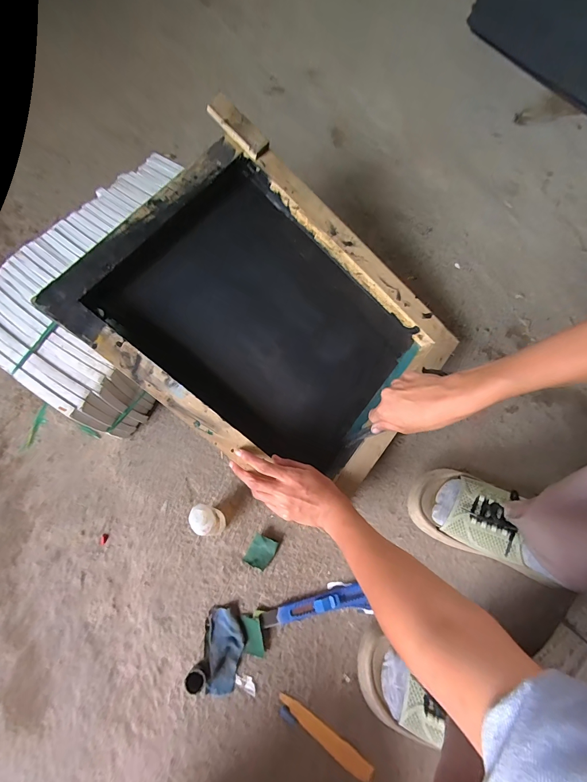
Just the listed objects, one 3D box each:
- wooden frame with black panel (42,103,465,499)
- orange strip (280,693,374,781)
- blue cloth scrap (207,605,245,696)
[{"bbox_3d":[-0.024,-0.094,0.493,0.467,0.062,0.367,41,77,-12],"label":"wooden frame with black panel"},{"bbox_3d":[0.036,0.413,0.400,0.125,0.004,0.021,31,73,12],"label":"orange strip"},{"bbox_3d":[-0.087,0.336,0.435,0.045,0.011,0.093,-5,69,-1],"label":"blue cloth scrap"}]

